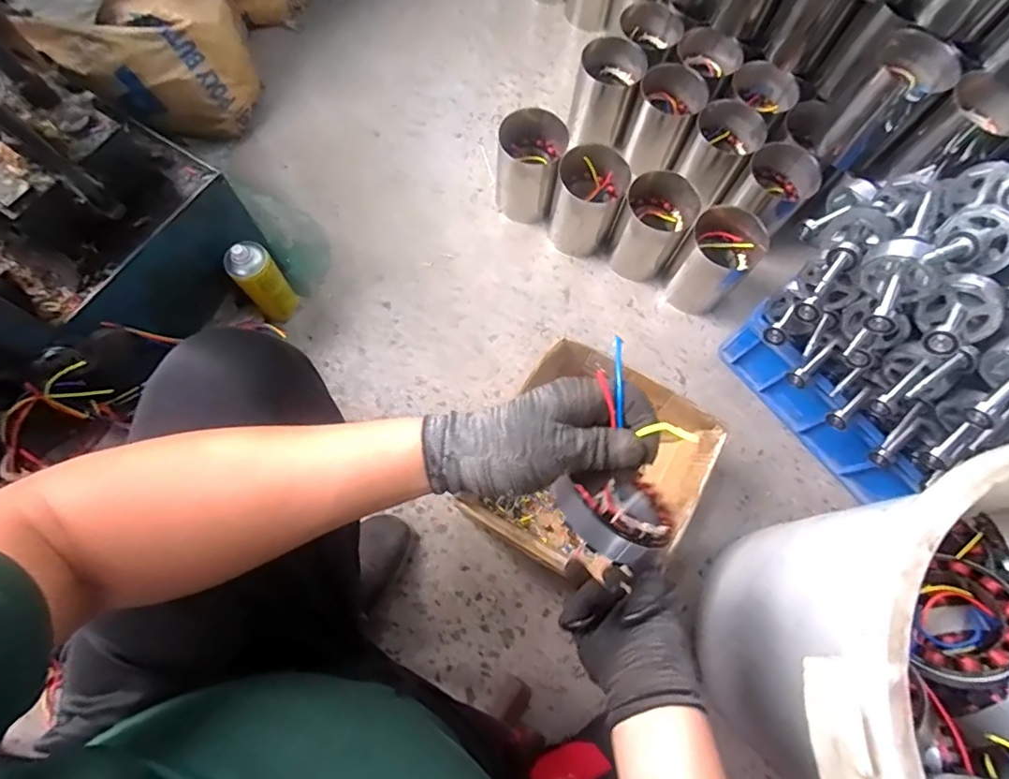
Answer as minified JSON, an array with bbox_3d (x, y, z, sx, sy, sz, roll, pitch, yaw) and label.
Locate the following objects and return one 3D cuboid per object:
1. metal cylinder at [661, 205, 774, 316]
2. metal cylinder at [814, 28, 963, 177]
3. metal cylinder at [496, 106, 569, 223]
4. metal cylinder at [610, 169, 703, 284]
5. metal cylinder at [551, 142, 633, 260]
[{"bbox_3d":[0.371,-0.222,0.922,0.123,0.179,0.109,22,73,4],"label":"metal cylinder"},{"bbox_3d":[0.613,-0.459,0.842,0.116,0.178,0.093,36,74,9],"label":"metal cylinder"},{"bbox_3d":[0.046,-0.420,0.980,0.117,0.156,0.129,17,72,3],"label":"metal cylinder"},{"bbox_3d":[0.264,-0.291,0.943,0.118,0.157,0.116,21,73,4],"label":"metal cylinder"},{"bbox_3d":[0.151,-0.342,0.955,0.120,0.158,0.118,16,72,3],"label":"metal cylinder"}]

